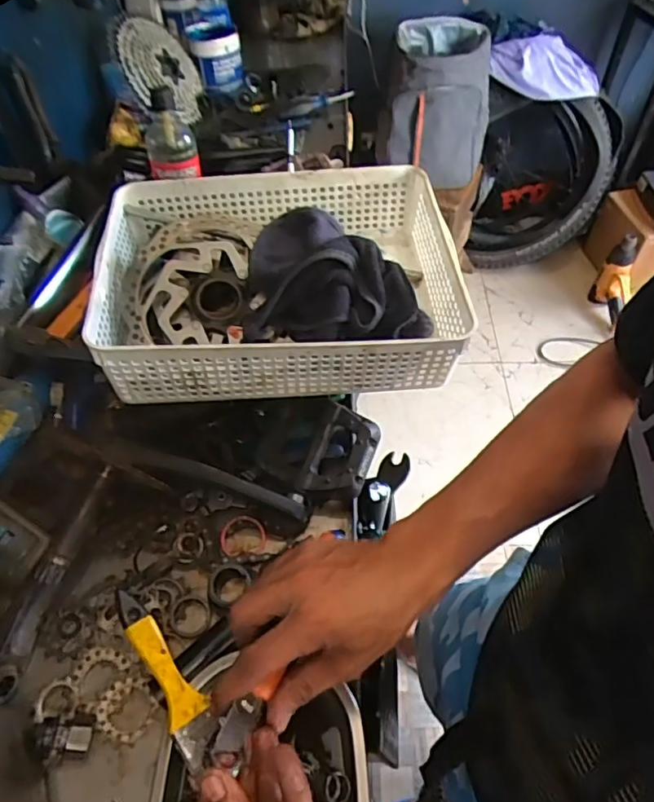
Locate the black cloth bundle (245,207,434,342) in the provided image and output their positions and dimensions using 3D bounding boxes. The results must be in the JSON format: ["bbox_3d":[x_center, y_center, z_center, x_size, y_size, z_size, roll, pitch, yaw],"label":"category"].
[{"bbox_3d":[0.013,-0.102,0.522,0.171,0.097,0.108,4,54,6],"label":"black cloth bundle"}]

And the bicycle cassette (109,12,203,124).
[{"bbox_3d":[-0.292,-0.584,0.957,0.037,0.177,0.165,-14,16,38],"label":"bicycle cassette"}]

